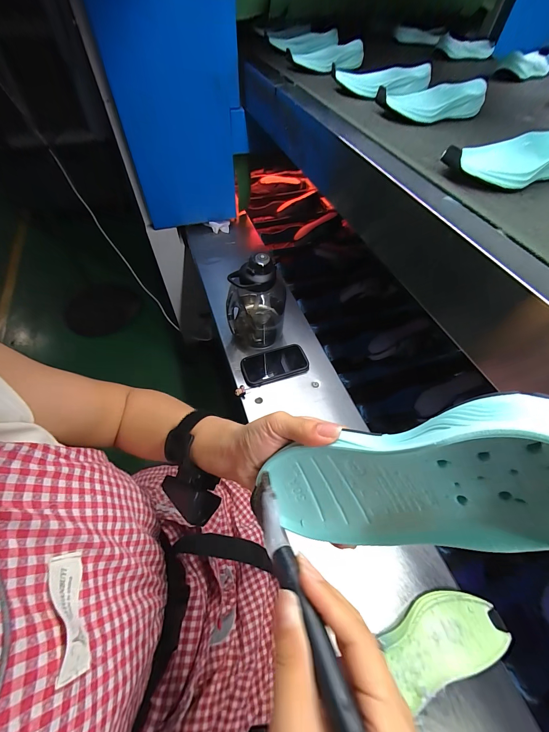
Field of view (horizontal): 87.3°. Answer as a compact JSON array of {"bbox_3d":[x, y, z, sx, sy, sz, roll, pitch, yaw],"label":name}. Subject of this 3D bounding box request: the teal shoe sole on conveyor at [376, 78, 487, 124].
[{"bbox_3d":[0.274,-0.455,0.494,0.202,0.036,0.078,-16,57,-12],"label":"teal shoe sole on conveyor"}]

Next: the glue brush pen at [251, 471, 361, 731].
[{"bbox_3d":[0.017,0.135,0.157,0.017,0.017,0.170,-18,35,-13],"label":"glue brush pen"}]

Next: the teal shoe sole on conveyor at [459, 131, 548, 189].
[{"bbox_3d":[0.312,-0.262,0.362,0.193,0.035,0.063,-21,58,-15],"label":"teal shoe sole on conveyor"}]

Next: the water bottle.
[{"bbox_3d":[-0.045,-0.152,0.671,0.128,0.226,0.125,-3,55,-3],"label":"water bottle"}]

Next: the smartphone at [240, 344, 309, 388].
[{"bbox_3d":[0.000,-0.002,0.697,0.154,0.019,0.083,-13,56,-10],"label":"smartphone"}]

